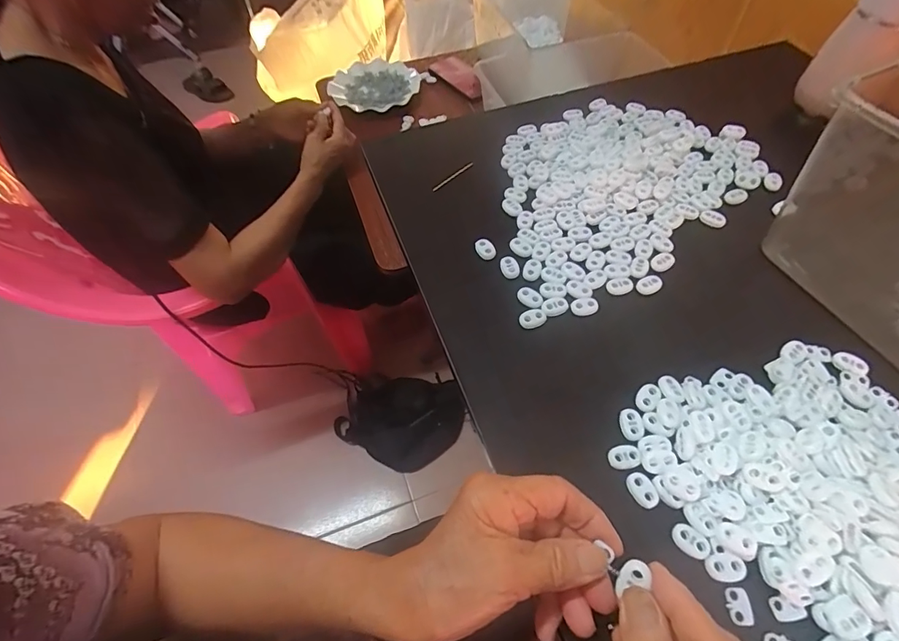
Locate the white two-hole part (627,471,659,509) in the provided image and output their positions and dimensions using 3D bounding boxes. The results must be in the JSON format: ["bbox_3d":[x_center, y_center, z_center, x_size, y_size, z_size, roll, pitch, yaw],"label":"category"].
[{"bbox_3d":[0.127,0.112,0.289,0.015,0.006,0.022,-23,59,-12],"label":"white two-hole part"}]

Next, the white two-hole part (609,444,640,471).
[{"bbox_3d":[0.120,0.094,0.300,0.022,0.006,0.016,-11,58,-5],"label":"white two-hole part"}]

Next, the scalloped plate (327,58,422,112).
[{"bbox_3d":[-0.168,-0.507,0.953,0.202,0.036,0.174,11,59,9],"label":"scalloped plate"}]

